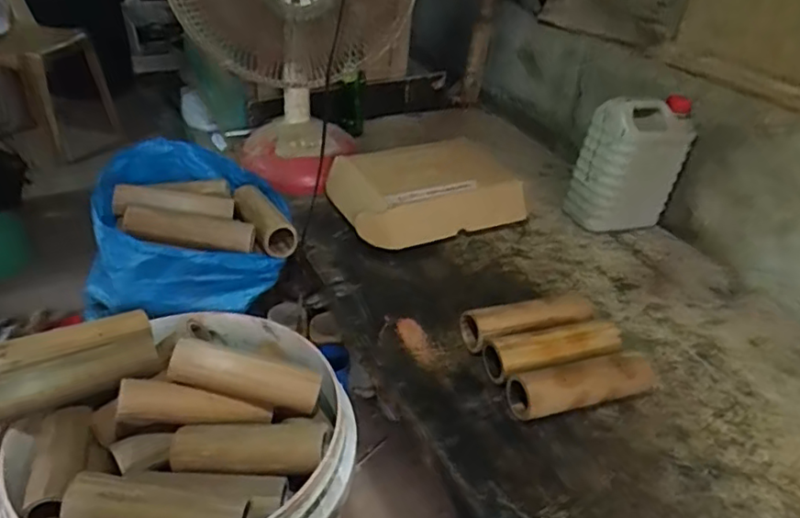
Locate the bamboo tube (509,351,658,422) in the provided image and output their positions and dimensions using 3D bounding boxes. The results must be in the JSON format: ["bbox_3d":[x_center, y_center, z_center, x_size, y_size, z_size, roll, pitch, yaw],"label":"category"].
[{"bbox_3d":[0.226,0.152,0.727,0.186,0.060,0.047,-6,35,-19],"label":"bamboo tube"}]

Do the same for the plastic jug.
[{"bbox_3d":[0.414,-0.167,1.071,0.164,0.232,0.107,-11,37,-25],"label":"plastic jug"}]

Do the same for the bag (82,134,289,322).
[{"bbox_3d":[-0.343,-0.054,0.959,0.306,0.157,0.304,-8,36,-22],"label":"bag"}]

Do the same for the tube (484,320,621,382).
[{"bbox_3d":[0.204,0.125,0.772,0.183,0.051,0.065,-5,35,-18],"label":"tube"}]

